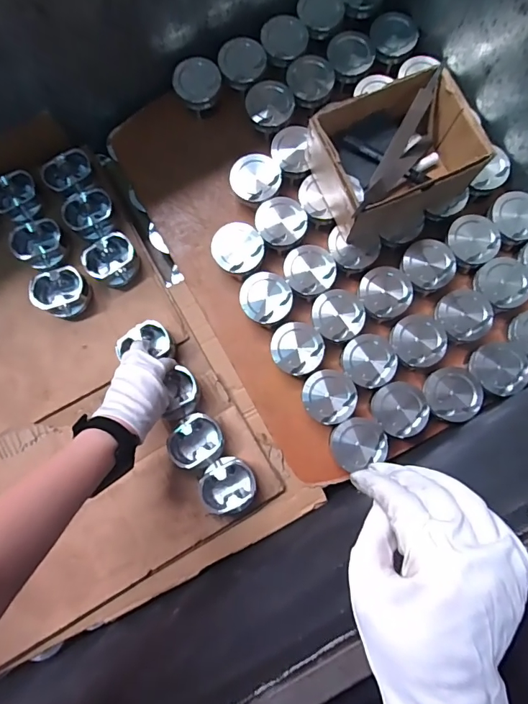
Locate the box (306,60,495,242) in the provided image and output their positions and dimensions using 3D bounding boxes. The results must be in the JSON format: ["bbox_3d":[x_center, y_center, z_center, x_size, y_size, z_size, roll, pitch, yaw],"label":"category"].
[{"bbox_3d":[0.179,-0.265,0.599,0.193,0.104,0.163,-24,85,-3],"label":"box"}]

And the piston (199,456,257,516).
[{"bbox_3d":[-0.051,0.188,0.600,0.070,0.043,0.075,0,84,-1],"label":"piston"}]

